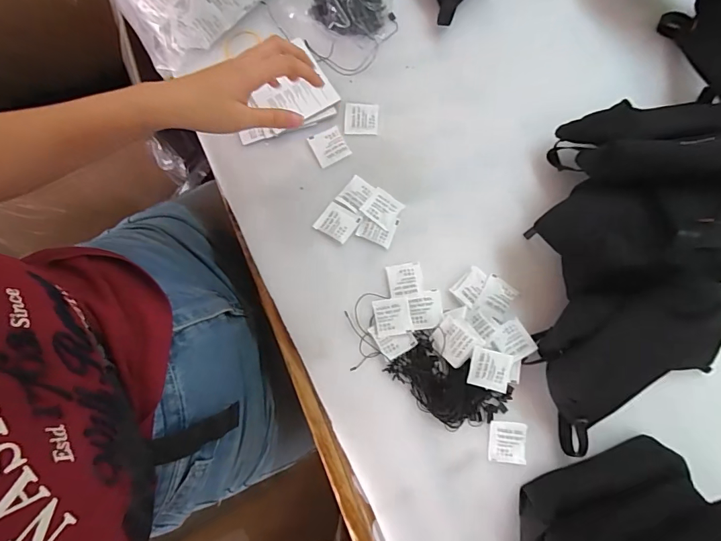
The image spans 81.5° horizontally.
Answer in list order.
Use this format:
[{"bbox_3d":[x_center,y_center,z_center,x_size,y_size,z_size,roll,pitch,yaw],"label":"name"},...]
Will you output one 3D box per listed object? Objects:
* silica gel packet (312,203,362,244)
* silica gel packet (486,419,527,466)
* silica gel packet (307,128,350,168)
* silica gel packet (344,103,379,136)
[{"bbox_3d":[-0.027,-0.055,0.476,0.043,0.008,0.038,32,81,4],"label":"silica gel packet"},{"bbox_3d":[0.157,0.183,0.445,0.039,0.004,0.041,8,80,0],"label":"silica gel packet"},{"bbox_3d":[-0.037,-0.148,0.499,0.039,0.006,0.040,-28,82,-6],"label":"silica gel packet"},{"bbox_3d":[0.001,-0.183,0.506,0.040,0.004,0.039,2,80,-1],"label":"silica gel packet"}]

